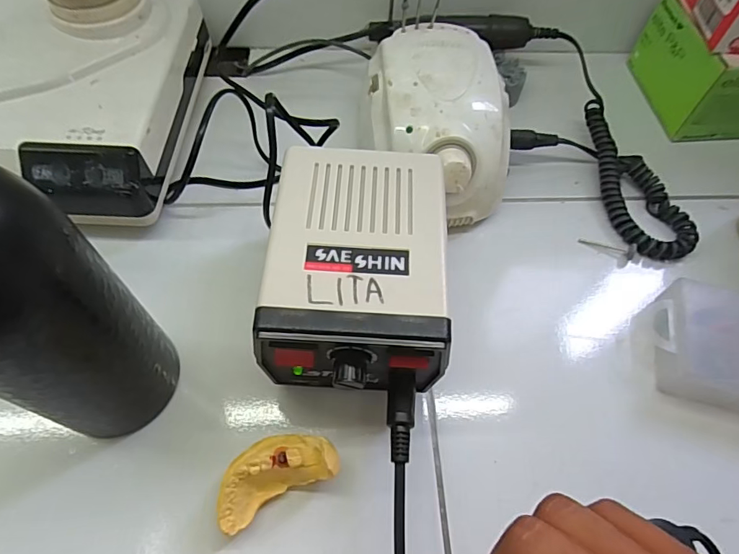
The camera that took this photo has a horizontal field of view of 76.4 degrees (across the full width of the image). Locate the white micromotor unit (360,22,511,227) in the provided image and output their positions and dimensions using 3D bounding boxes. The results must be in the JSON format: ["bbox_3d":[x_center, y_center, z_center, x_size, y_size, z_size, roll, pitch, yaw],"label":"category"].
[{"bbox_3d":[0.047,-0.112,0.357,0.104,0.084,0.135,0,61,-3],"label":"white micromotor unit"}]

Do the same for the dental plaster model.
[{"bbox_3d":[-0.052,0.107,0.257,0.065,0.031,0.034,-23,65,-15],"label":"dental plaster model"}]

